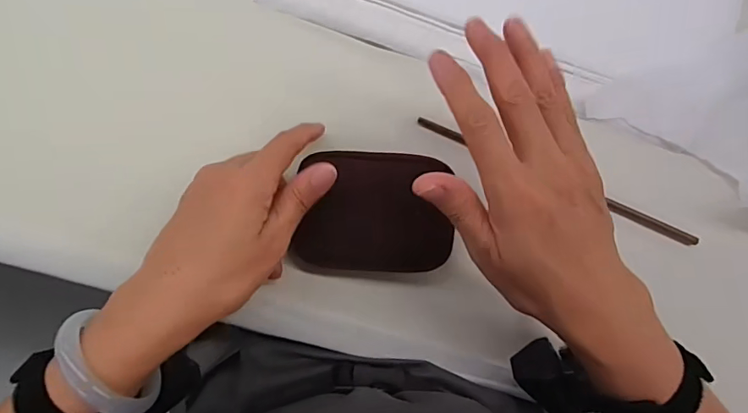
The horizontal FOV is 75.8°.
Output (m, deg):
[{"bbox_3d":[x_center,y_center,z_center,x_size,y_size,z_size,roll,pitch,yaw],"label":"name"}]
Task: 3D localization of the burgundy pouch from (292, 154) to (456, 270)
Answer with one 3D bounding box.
[{"bbox_3d":[-0.001,0.004,0.354,0.107,0.030,0.086,3,90,-7],"label":"burgundy pouch"}]

